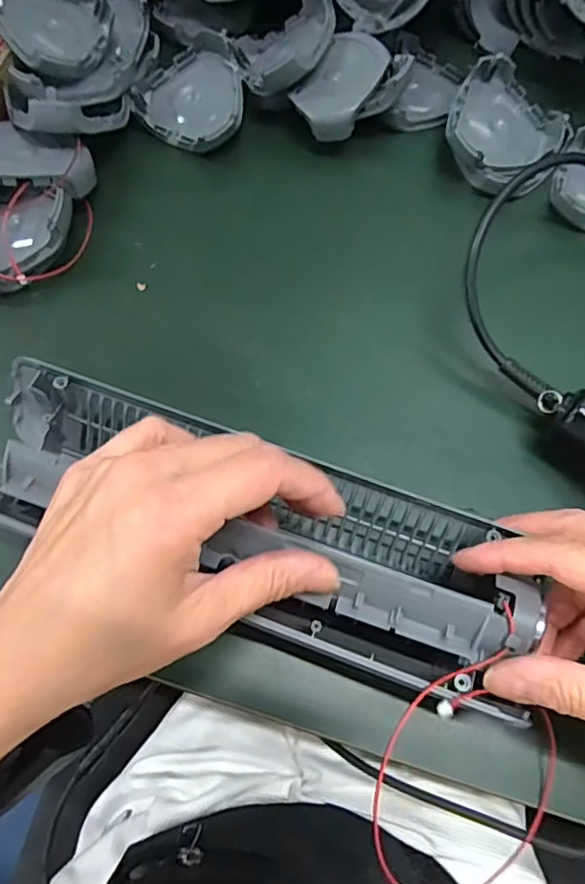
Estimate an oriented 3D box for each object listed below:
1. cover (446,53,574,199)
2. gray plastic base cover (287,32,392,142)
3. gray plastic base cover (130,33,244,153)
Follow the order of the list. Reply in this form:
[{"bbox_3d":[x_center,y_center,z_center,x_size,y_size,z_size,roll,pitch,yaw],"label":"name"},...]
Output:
[{"bbox_3d":[0.147,-0.218,0.416,0.085,0.033,0.082,37,73,12],"label":"cover"},{"bbox_3d":[0.036,-0.250,0.425,0.046,0.034,0.080,25,71,8],"label":"gray plastic base cover"},{"bbox_3d":[-0.074,-0.251,0.427,0.078,0.033,0.080,10,69,3],"label":"gray plastic base cover"}]

